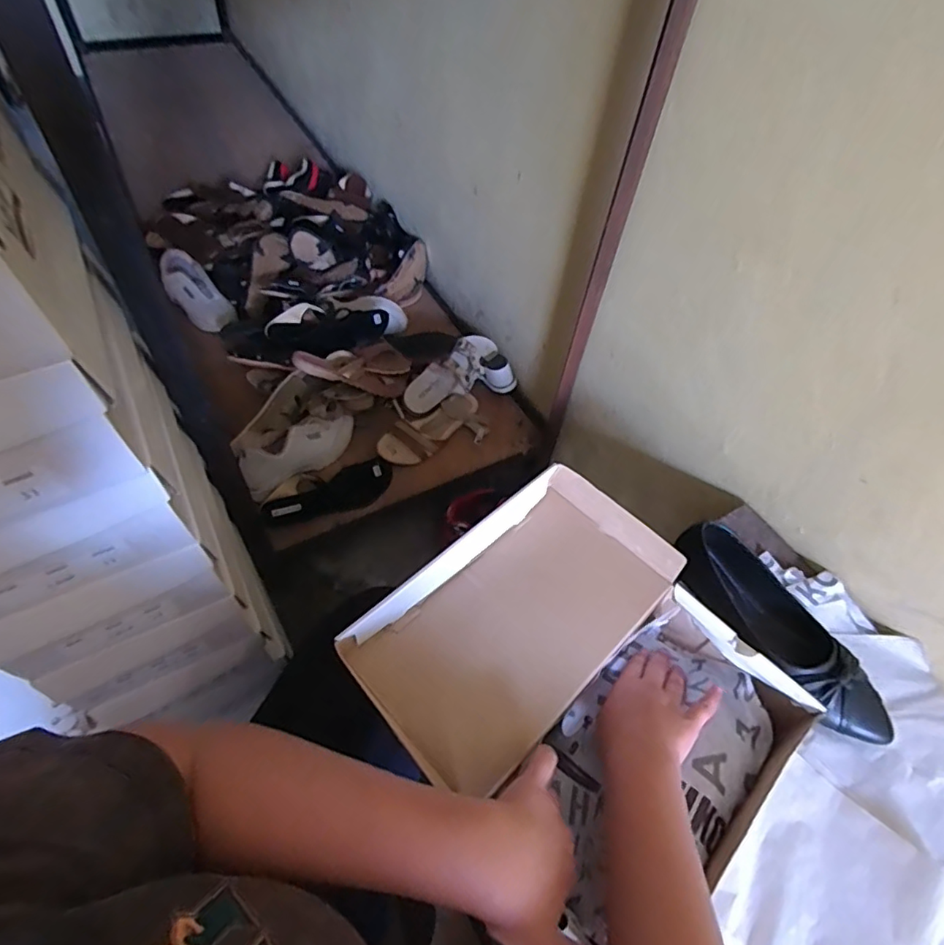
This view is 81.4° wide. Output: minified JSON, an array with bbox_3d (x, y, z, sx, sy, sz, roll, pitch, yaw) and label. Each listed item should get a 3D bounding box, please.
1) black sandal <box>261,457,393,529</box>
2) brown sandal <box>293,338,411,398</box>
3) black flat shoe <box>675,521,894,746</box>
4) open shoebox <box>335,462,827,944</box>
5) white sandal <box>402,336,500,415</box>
[{"bbox_3d":[-0.247,0.041,0.966,0.230,0.034,0.075,-25,59,-23],"label":"black sandal"},{"bbox_3d":[-0.217,-0.196,1.029,0.228,0.056,0.099,-6,49,-42],"label":"brown sandal"},{"bbox_3d":[0.320,0.158,0.571,0.082,0.057,0.249,-34,62,-28],"label":"black flat shoe"},{"bbox_3d":[0.106,0.194,0.500,0.326,0.121,0.295,40,58,23],"label":"open shoebox"},{"bbox_3d":[-0.038,-0.199,1.102,0.230,0.050,0.084,-41,65,-13],"label":"white sandal"}]

